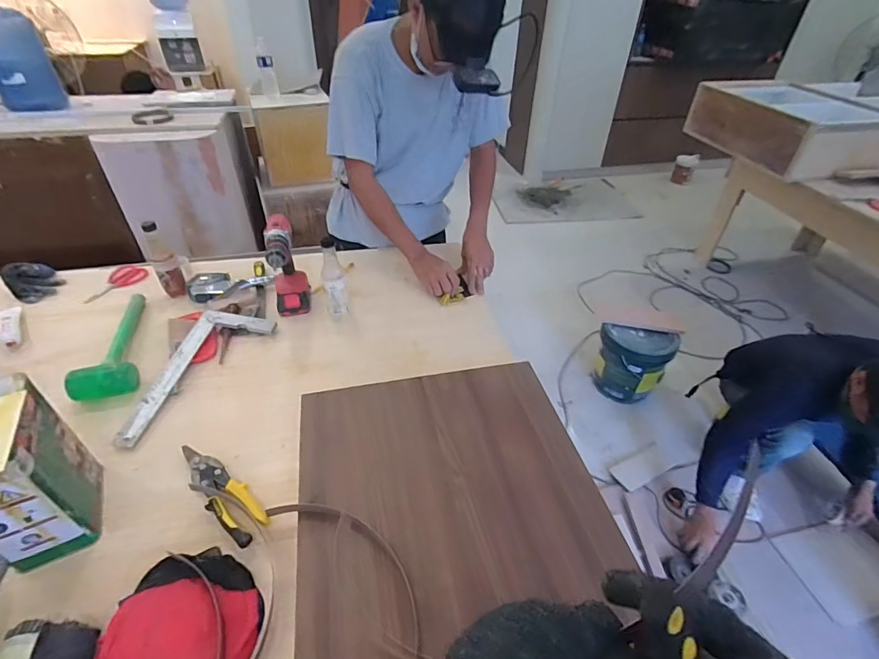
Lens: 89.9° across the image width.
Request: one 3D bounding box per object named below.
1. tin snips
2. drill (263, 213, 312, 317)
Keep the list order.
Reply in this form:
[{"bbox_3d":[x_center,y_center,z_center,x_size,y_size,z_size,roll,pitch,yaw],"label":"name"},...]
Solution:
[{"bbox_3d":[-0.355,0.250,0.702,0.228,0.019,0.057,29,47,28],"label":"tin snips"},{"bbox_3d":[-0.343,-0.128,1.010,0.086,0.209,0.166,-14,43,-18],"label":"drill"}]

